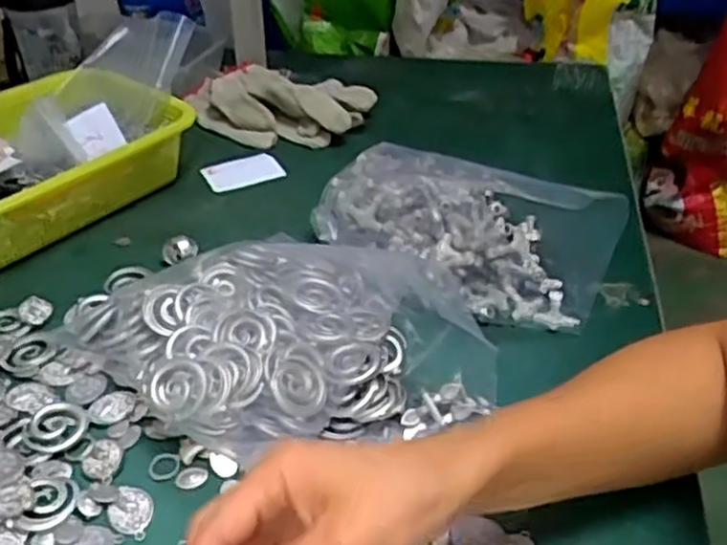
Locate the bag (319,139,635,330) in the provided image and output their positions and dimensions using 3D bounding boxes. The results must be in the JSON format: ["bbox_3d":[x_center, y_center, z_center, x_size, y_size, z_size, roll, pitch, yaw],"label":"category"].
[{"bbox_3d":[0.072,-0.043,0.602,0.250,0.067,0.151,25,44,30],"label":"bag"}]

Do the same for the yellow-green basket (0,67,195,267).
[{"bbox_3d":[-0.301,-0.100,0.668,0.178,0.082,0.261,25,43,28],"label":"yellow-green basket"}]

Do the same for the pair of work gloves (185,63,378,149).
[{"bbox_3d":[-0.108,-0.194,0.827,0.221,0.045,0.120,25,43,28],"label":"pair of work gloves"}]

